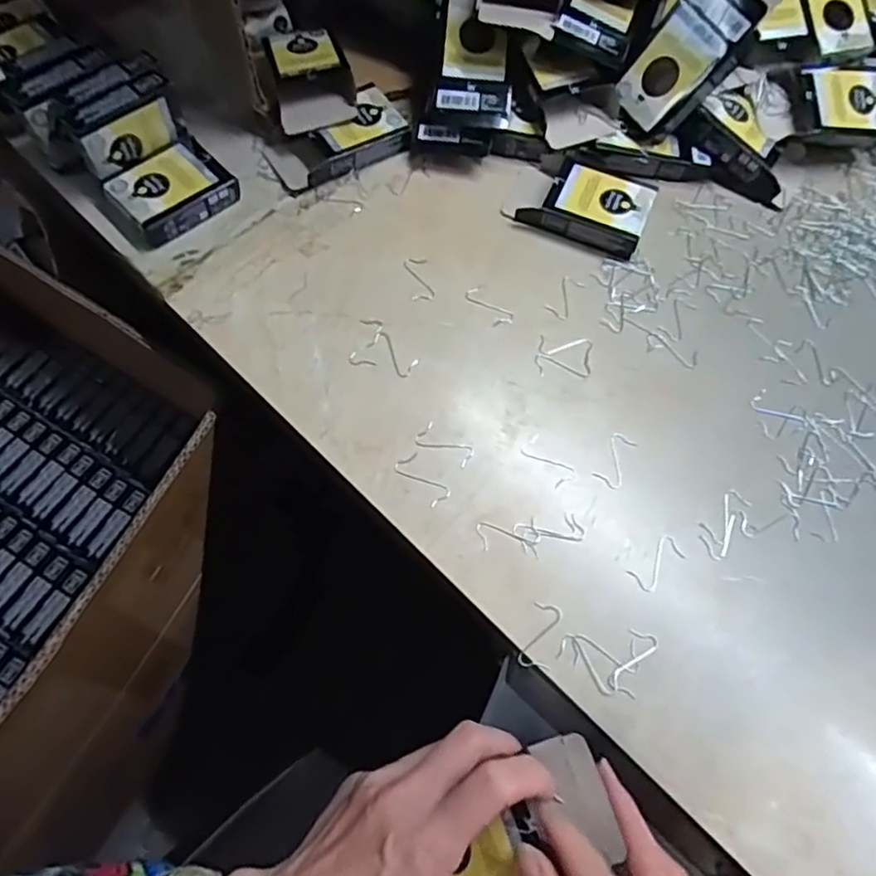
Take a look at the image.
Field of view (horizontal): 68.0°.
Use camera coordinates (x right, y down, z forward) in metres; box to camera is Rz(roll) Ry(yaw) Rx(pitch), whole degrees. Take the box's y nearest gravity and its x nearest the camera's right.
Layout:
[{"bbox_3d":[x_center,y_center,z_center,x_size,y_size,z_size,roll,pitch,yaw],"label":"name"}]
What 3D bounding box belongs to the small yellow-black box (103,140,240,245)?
[{"bbox_3d":[-0.184,-0.170,0.451,0.054,0.028,0.073,42,70,16],"label":"small yellow-black box"}]

